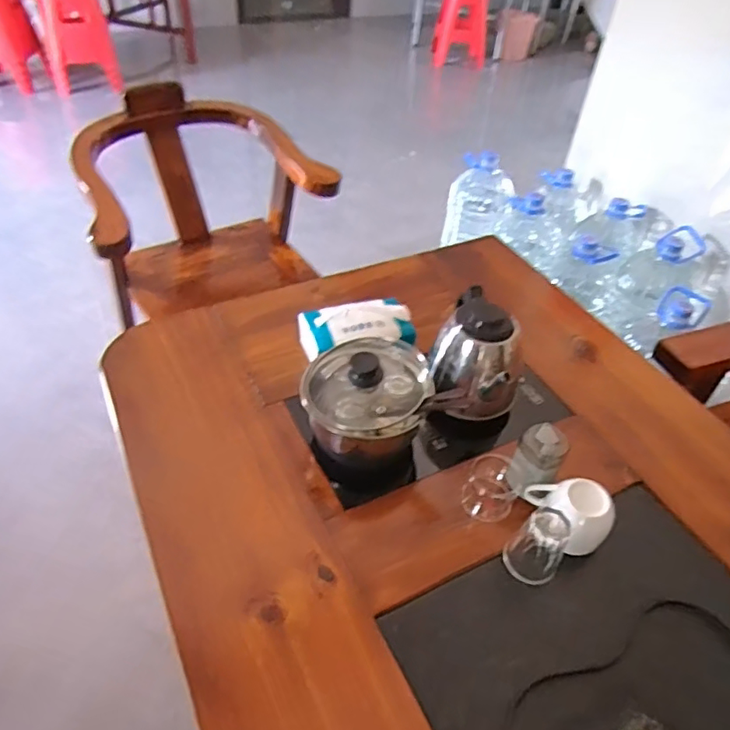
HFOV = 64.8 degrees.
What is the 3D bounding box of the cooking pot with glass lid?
[{"bbox_3d":[0.006,0.034,0.749,0.167,0.128,0.144,12,45,9],"label":"cooking pot with glass lid"}]

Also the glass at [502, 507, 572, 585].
[{"bbox_3d":[0.193,0.198,0.640,0.059,0.075,0.061,1,44,-1],"label":"glass"}]

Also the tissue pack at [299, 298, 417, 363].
[{"bbox_3d":[-0.013,-0.055,0.879,0.163,0.074,0.090,-12,46,-15],"label":"tissue pack"}]

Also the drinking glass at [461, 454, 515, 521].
[{"bbox_3d":[0.155,0.151,0.706,0.058,0.060,0.056,1,44,-1],"label":"drinking glass"}]

